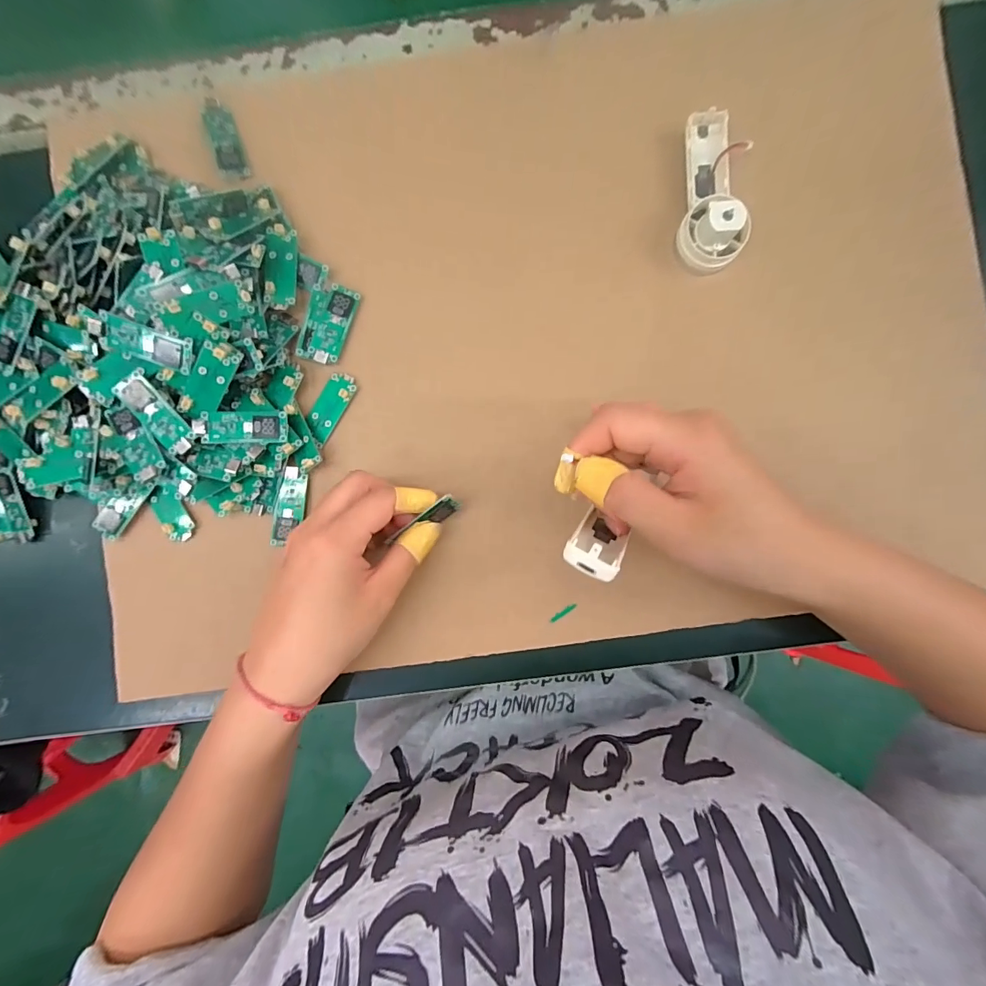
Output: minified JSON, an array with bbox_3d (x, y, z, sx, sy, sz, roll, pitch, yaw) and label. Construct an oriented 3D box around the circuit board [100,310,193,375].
[{"bbox_3d":[-0.195,-0.083,0.242,0.045,0.004,0.020,18,115,-9],"label":"circuit board"}]

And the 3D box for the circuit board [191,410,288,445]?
[{"bbox_3d":[-0.153,-0.040,0.263,0.050,0.006,0.020,-3,89,-11],"label":"circuit board"}]

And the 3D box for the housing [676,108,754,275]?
[{"bbox_3d":[0.137,-0.187,0.263,0.038,0.028,0.094,1,89,2],"label":"housing"}]

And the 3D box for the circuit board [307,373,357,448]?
[{"bbox_3d":[-0.108,-0.056,0.282,0.018,0.005,0.048,32,90,2],"label":"circuit board"}]

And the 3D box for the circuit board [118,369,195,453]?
[{"bbox_3d":[-0.195,-0.046,0.249,0.018,0.004,0.049,-38,100,-8],"label":"circuit board"}]

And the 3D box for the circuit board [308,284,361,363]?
[{"bbox_3d":[-0.104,-0.109,0.279,0.019,0.004,0.050,20,88,-13],"label":"circuit board"}]

